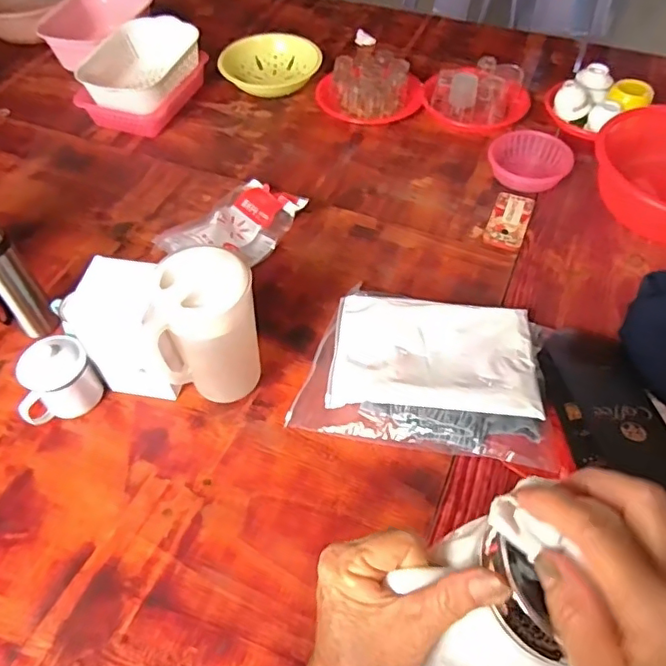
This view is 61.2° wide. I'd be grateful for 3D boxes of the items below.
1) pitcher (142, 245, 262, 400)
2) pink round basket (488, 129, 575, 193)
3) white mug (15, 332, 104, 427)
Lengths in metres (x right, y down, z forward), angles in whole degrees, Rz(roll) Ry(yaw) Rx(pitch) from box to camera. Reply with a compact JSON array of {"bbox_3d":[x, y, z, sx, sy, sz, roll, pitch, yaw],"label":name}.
[{"bbox_3d":[-0.173,0.006,0.802,0.132,0.239,0.108,2,54,2],"label":"pitcher"},{"bbox_3d":[0.420,-0.368,1.208,0.173,0.049,0.156,17,54,14],"label":"pink round basket"},{"bbox_3d":[-0.414,0.074,0.836,0.117,0.112,0.076,-34,59,-23],"label":"white mug"}]

